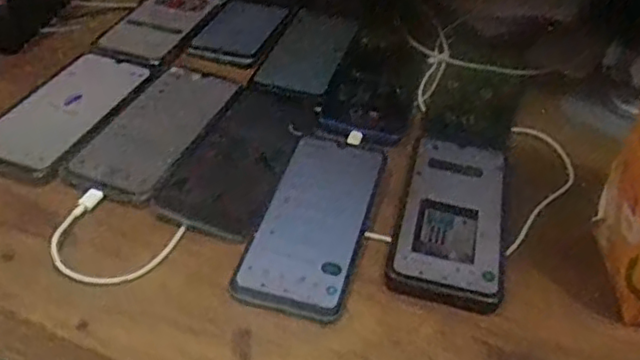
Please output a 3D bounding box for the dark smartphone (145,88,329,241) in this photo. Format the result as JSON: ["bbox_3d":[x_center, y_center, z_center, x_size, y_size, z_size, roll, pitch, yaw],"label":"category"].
[{"bbox_3d":[-0.058,-0.023,0.531,0.081,0.012,0.175,17,46,13],"label":"dark smartphone"}]

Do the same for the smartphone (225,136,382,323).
[{"bbox_3d":[-0.003,0.022,0.486,0.076,0.010,0.180,13,45,9],"label":"smartphone"}]

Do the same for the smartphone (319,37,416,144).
[{"bbox_3d":[0.052,-0.089,0.619,0.077,0.011,0.149,13,45,9],"label":"smartphone"}]

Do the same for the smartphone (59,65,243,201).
[{"bbox_3d":[-0.136,-0.047,0.562,0.079,0.014,0.179,15,45,11],"label":"smartphone"}]

